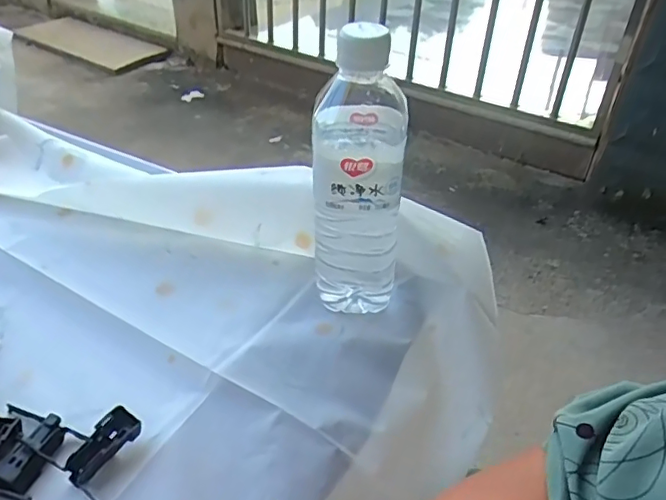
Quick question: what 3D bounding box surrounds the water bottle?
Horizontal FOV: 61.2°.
[{"bbox_3d":[0.018,-0.047,0.394,0.063,0.208,0.068,0,40,-3],"label":"water bottle"}]

